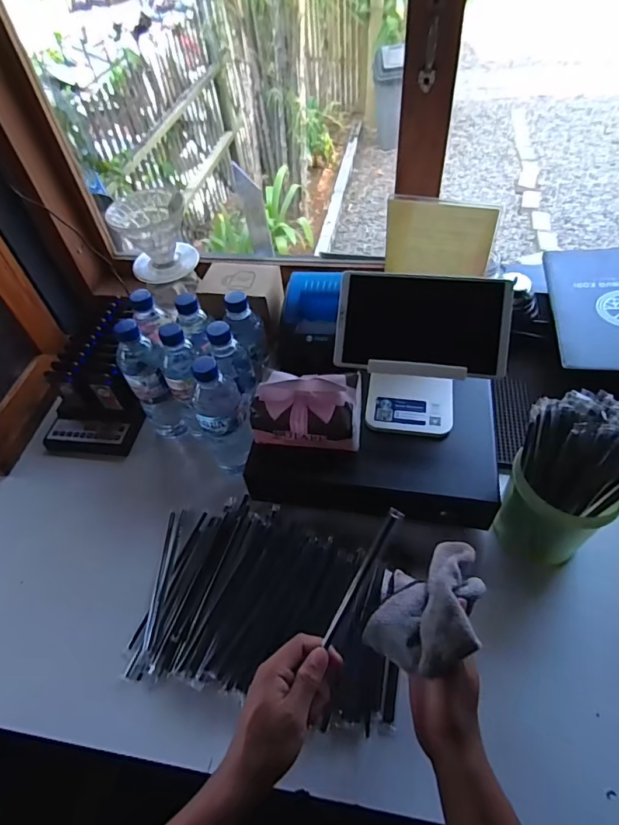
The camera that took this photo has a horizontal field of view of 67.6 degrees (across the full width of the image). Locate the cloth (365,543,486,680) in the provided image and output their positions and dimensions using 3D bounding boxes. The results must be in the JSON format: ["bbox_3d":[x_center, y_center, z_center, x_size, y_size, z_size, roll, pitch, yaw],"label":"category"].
[{"bbox_3d":[0.116,0.173,0.441,0.090,0.052,0.131,17,54,18],"label":"cloth"}]

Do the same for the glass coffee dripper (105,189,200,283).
[{"bbox_3d":[-0.230,-0.258,0.713,0.103,0.111,0.109,-31,55,-18],"label":"glass coffee dripper"}]

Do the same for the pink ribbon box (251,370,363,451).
[{"bbox_3d":[-0.002,-0.008,0.624,0.139,0.069,0.087,4,51,8],"label":"pink ribbon box"}]

